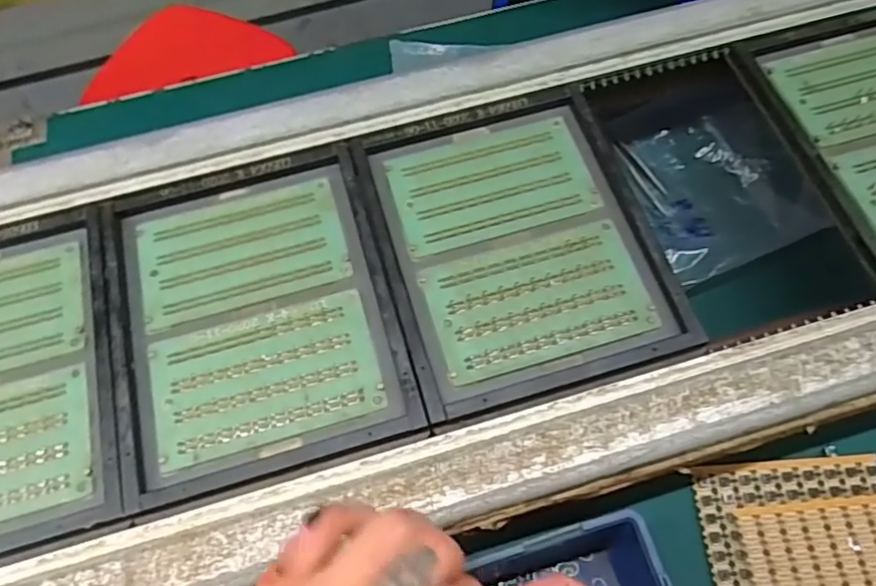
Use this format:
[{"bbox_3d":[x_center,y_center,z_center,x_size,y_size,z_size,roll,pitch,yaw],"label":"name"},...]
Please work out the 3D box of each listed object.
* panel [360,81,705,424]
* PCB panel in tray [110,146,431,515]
[{"bbox_3d":[0.052,-0.036,0.438,0.176,0.013,0.218,-15,66,-6],"label":"panel"},{"bbox_3d":[-0.121,0.012,0.423,0.174,0.014,0.216,-16,66,-6],"label":"PCB panel in tray"}]

